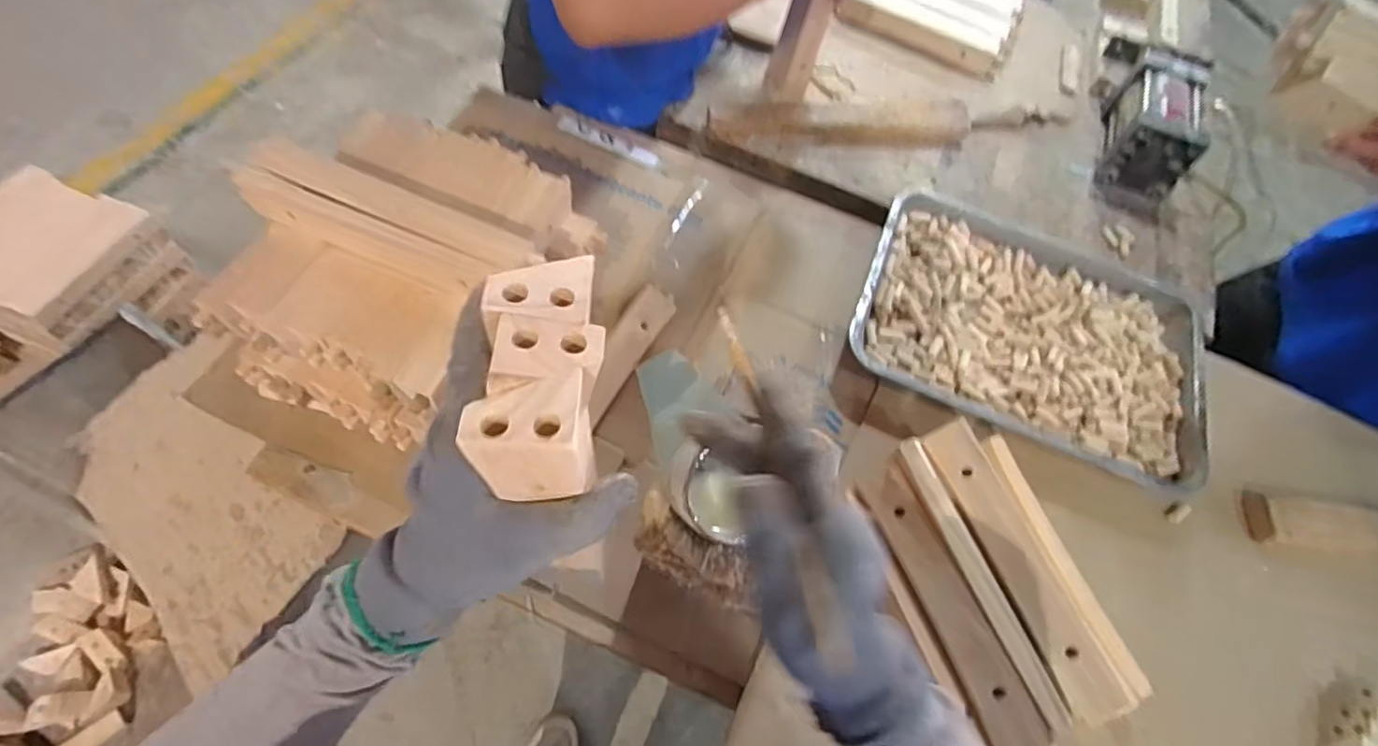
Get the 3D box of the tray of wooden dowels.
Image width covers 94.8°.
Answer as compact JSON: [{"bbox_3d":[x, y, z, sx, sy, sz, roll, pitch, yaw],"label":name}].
[{"bbox_3d":[0.403,-0.050,0.746,0.402,0.033,0.298,21,60,4],"label":"tray of wooden dowels"}]

